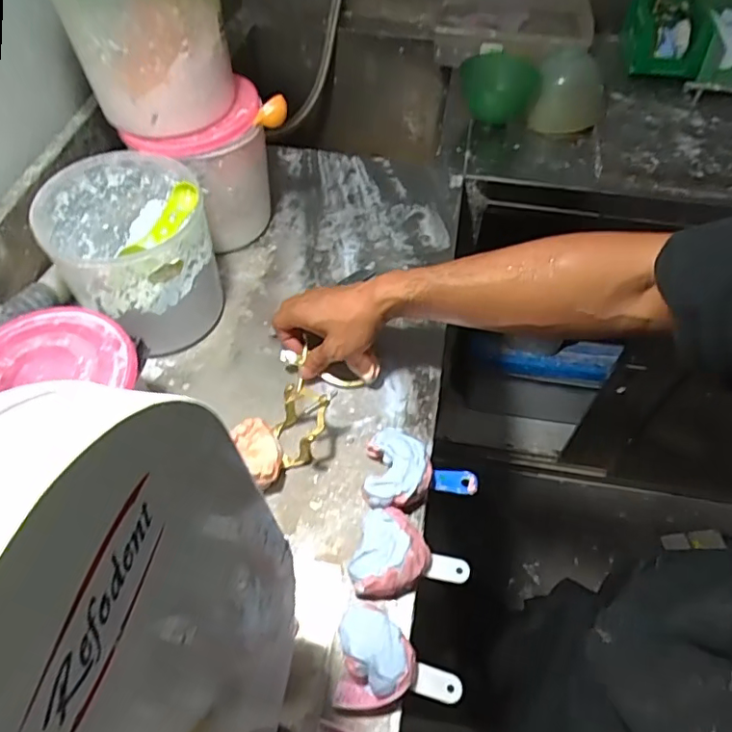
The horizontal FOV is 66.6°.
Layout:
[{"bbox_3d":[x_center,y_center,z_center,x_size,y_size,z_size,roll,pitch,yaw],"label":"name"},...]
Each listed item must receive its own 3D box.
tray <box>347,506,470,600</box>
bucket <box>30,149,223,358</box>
[{"bbox_3d":[0.039,0.168,0.481,0.096,0.027,0.075,16,56,11],"label":"tray"},{"bbox_3d":[-0.242,-0.115,0.603,0.147,0.159,0.153,0,54,0],"label":"bucket"}]

